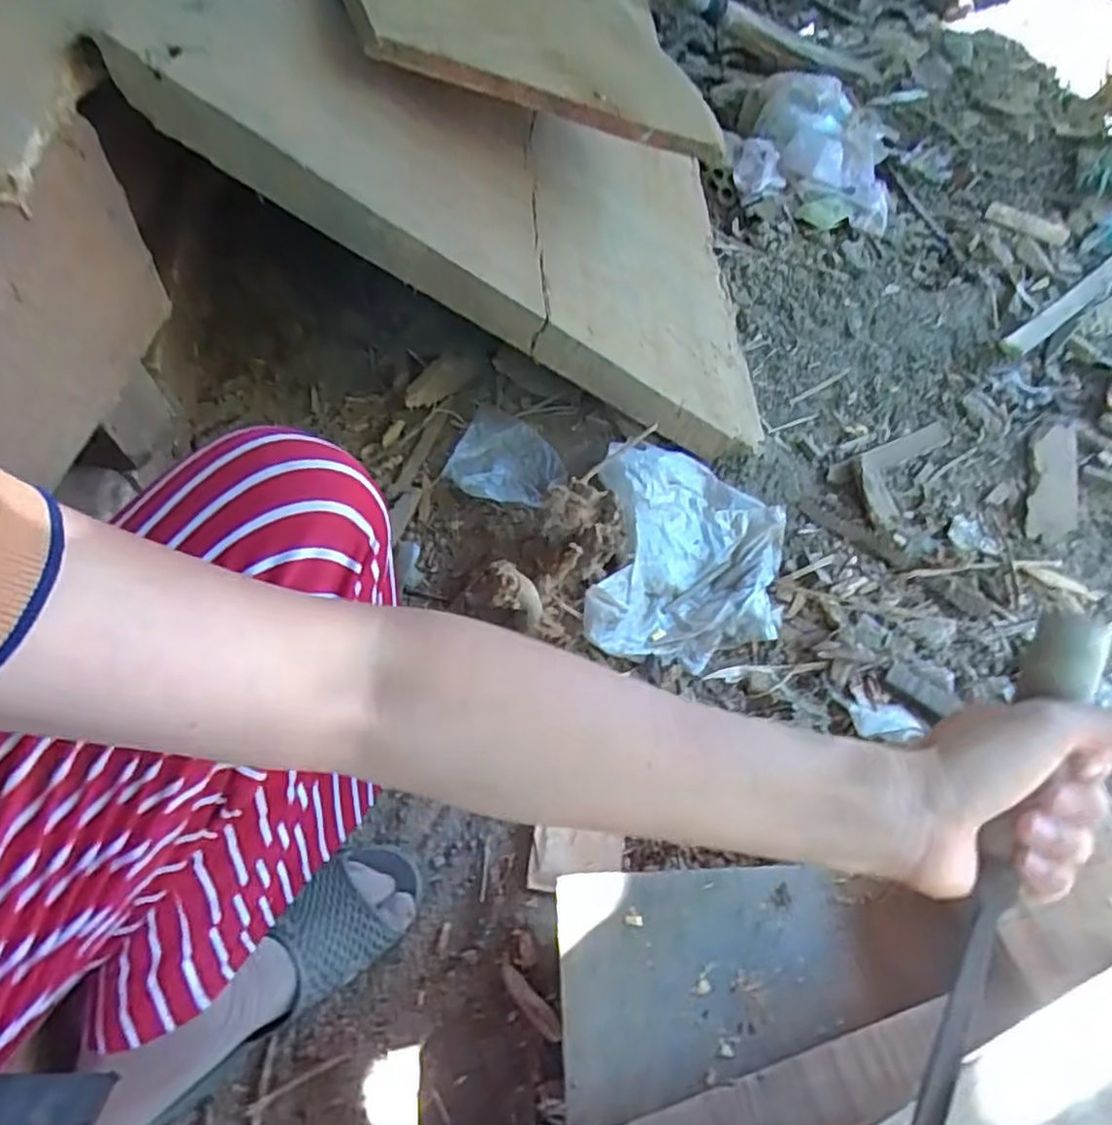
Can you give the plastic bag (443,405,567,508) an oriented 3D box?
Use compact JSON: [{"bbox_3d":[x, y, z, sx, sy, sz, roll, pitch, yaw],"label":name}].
[{"bbox_3d":[-0.054,-0.117,0.835,0.131,0.050,0.144,15,55,11],"label":"plastic bag"}]

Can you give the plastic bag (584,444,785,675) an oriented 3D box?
[{"bbox_3d":[0.146,-0.020,0.743,0.202,0.101,0.250,5,54,5],"label":"plastic bag"}]

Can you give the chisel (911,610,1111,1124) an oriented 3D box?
[{"bbox_3d":[0.192,0.136,0.299,0.026,0.023,0.240,20,82,15],"label":"chisel"}]

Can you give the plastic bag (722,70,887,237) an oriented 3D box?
[{"bbox_3d":[0.439,-0.692,1.186,0.264,0.151,0.235,14,55,11],"label":"plastic bag"}]

